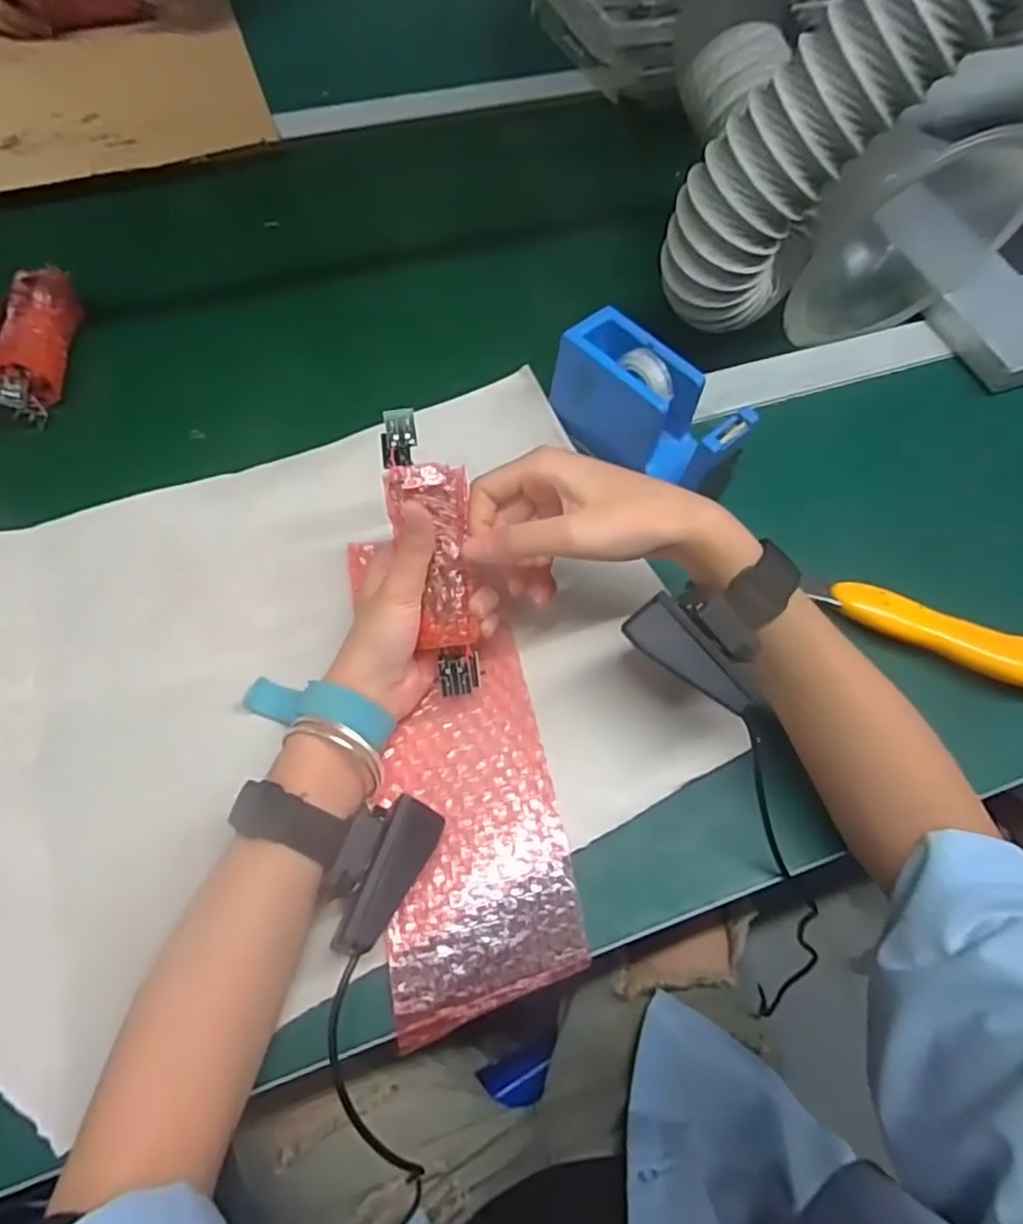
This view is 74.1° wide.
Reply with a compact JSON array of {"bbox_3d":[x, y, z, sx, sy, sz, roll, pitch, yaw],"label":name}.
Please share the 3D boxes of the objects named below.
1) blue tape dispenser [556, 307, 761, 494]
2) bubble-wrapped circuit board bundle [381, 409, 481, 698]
[{"bbox_3d":[0.087,-0.130,0.446,0.049,0.067,0.131,-40,72,-19],"label":"blue tape dispenser"},{"bbox_3d":[-0.039,-0.034,0.364,0.040,0.031,0.154,-13,86,-9],"label":"bubble-wrapped circuit board bundle"}]

